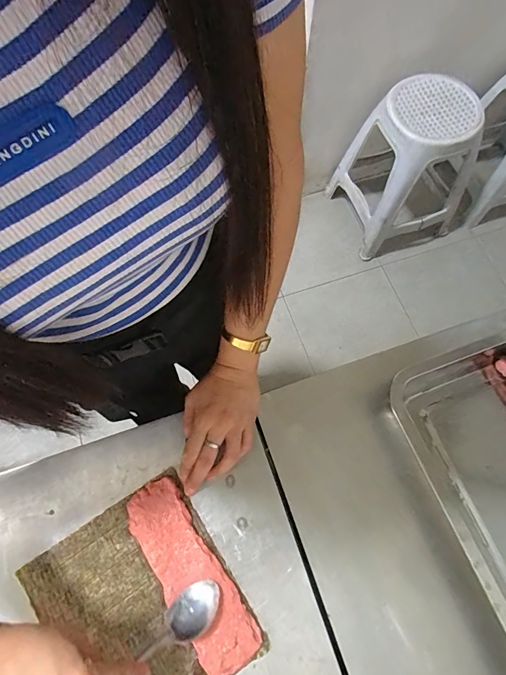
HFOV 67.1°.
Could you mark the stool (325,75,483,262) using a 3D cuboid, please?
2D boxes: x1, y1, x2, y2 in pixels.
[{"bbox_3d":[0.551,-0.569,1.273,0.387,0.473,0.324,-23,71,-8],"label":"stool"}]

